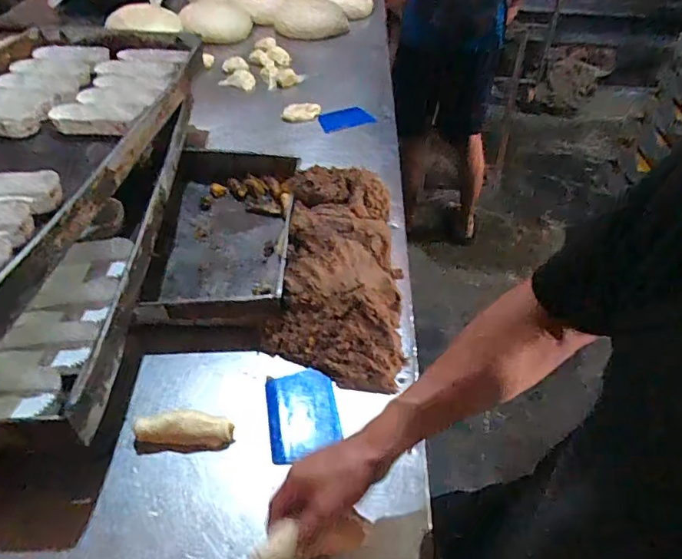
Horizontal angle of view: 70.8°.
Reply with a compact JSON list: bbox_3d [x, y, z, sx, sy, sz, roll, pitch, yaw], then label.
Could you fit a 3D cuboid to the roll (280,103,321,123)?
[{"bbox_3d":[-0.092,-0.383,1.098,0.089,0.031,0.040,-8,48,-11],"label":"roll"}]

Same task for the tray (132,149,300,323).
[{"bbox_3d":[-0.192,-0.082,0.770,0.224,0.056,0.370,2,47,-2],"label":"tray"}]

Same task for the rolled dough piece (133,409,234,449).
[{"bbox_3d":[-0.180,0.171,0.553,0.109,0.029,0.037,4,47,-1],"label":"rolled dough piece"}]

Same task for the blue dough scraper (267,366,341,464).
[{"bbox_3d":[-0.046,0.160,0.580,0.083,0.007,0.113,-6,45,-9],"label":"blue dough scraper"}]

